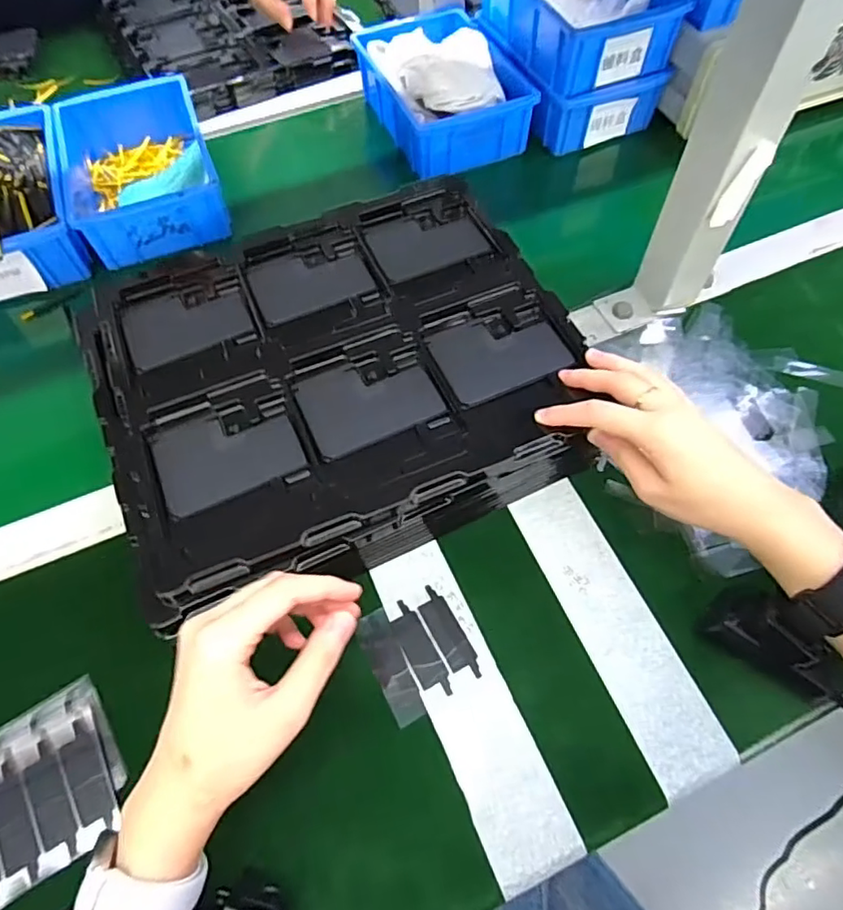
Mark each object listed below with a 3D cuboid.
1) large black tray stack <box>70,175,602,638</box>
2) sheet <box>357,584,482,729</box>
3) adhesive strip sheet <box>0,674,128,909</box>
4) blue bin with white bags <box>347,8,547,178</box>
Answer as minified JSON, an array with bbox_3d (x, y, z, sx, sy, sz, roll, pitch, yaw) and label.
[{"bbox_3d":[-0.065,-0.064,0.454,0.331,0.068,0.294,-23,62,-11],"label":"large black tray stack"},{"bbox_3d":[-0.002,0.126,0.381,0.062,0.004,0.069,-24,63,-15],"label":"sheet"},{"bbox_3d":[-0.227,0.196,0.345,0.094,0.007,0.094,-30,64,-14],"label":"adhesive strip sheet"},{"bbox_3d":[0.020,-0.404,0.641,0.142,0.066,0.208,-22,62,-11],"label":"blue bin with white bags"}]

